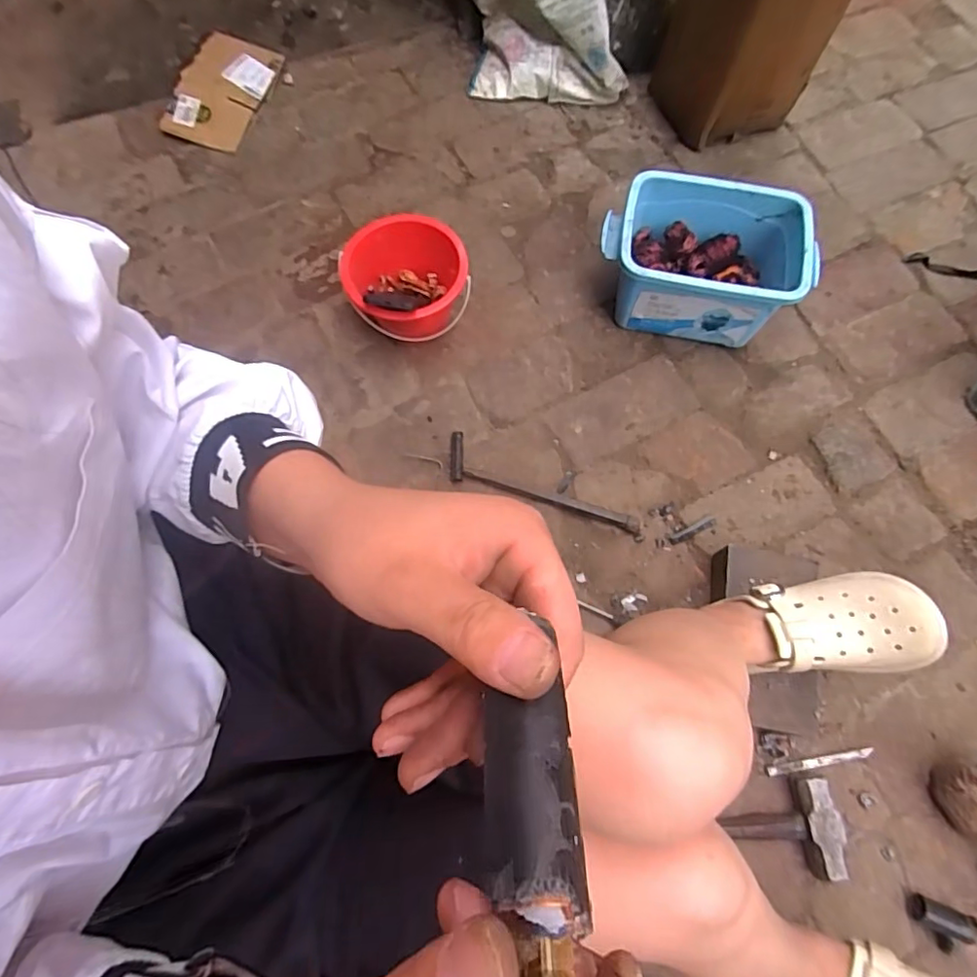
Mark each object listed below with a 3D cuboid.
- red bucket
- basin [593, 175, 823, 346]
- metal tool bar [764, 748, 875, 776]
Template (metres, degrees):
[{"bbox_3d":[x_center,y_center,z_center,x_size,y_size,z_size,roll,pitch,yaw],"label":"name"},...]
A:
[{"bbox_3d":[-0.123,-0.317,0.891,0.181,0.139,0.167,0,70,1],"label":"red bucket"},{"bbox_3d":[0.318,-0.334,0.864,0.295,0.166,0.183,11,71,5],"label":"basin"},{"bbox_3d":[0.418,0.345,0.709,0.136,0.006,0.013,-9,71,-2],"label":"metal tool bar"}]

